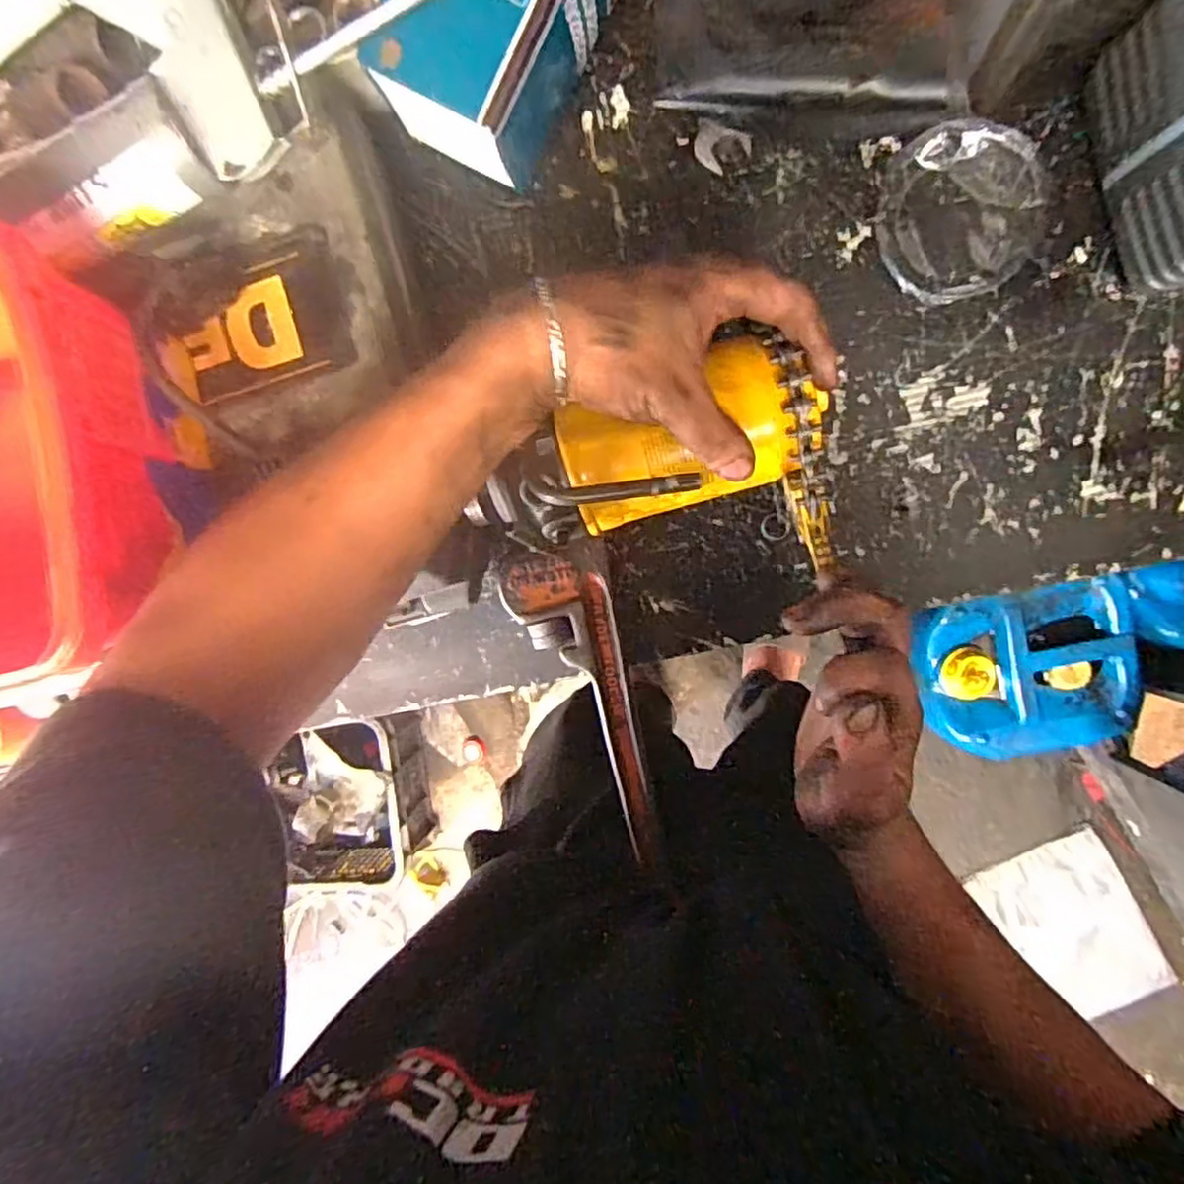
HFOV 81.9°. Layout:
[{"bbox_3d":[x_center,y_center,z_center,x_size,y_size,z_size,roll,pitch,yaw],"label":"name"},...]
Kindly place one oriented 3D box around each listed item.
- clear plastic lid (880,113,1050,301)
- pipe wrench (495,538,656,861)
[{"bbox_3d":[0.220,-0.224,0.405,0.088,0.009,0.094,1,97,7],"label":"clear plastic lid"},{"bbox_3d":[-0.006,0.075,0.459,0.067,0.033,0.214,-9,95,8],"label":"pipe wrench"}]

